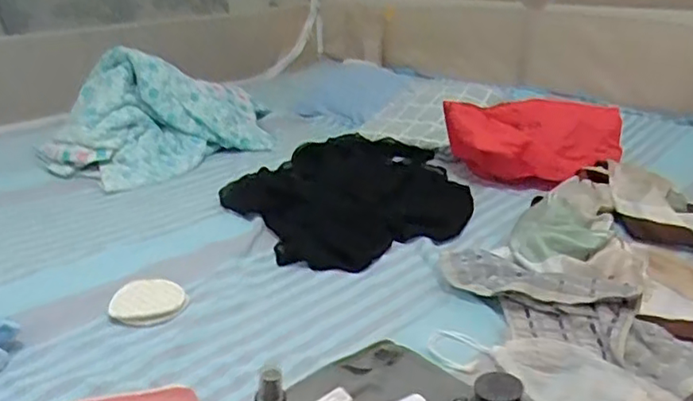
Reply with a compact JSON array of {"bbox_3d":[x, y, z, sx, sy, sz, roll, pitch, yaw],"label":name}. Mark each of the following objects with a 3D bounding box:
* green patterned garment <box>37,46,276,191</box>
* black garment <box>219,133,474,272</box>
[{"bbox_3d":[-0.418,-0.215,1.437,0.538,0.193,0.381,-11,24,-21],"label":"green patterned garment"},{"bbox_3d":[0.027,-0.036,1.204,0.439,0.058,0.535,21,32,40],"label":"black garment"}]

